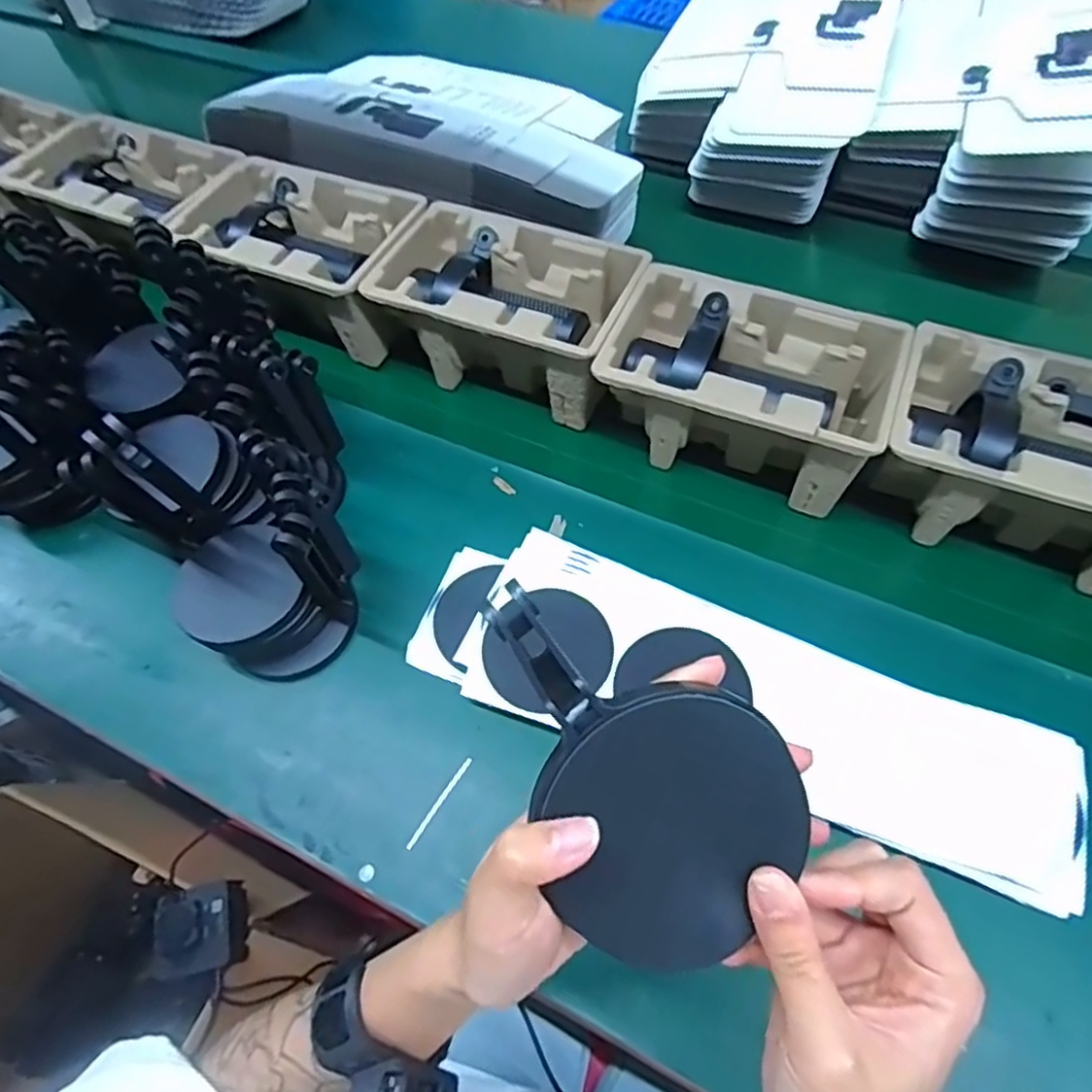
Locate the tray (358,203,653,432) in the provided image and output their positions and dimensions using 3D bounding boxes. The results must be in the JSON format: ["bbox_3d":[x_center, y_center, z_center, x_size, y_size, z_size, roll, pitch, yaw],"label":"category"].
[{"bbox_3d":[-0.036,-0.218,0.642,0.227,0.103,0.143,23,60,14],"label":"tray"}]

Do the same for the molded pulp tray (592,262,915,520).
[{"bbox_3d":[0.165,-0.132,0.580,0.224,0.098,0.145,20,59,12],"label":"molded pulp tray"}]

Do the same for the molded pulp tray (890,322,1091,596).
[{"bbox_3d":[0.374,-0.062,0.525,0.219,0.098,0.140,21,60,13],"label":"molded pulp tray"}]

